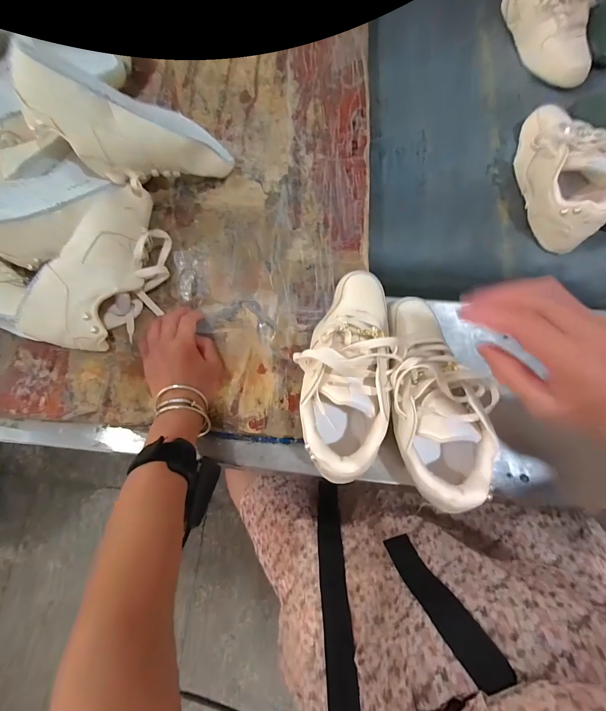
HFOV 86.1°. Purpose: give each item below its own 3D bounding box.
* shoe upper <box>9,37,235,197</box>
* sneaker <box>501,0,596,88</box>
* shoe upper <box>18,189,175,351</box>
[{"bbox_3d":[-0.210,-0.277,0.413,0.233,0.067,0.099,1,74,-37],"label":"shoe upper"},{"bbox_3d":[0.442,-0.590,0.565,0.118,0.093,0.240,-8,73,1],"label":"sneaker"},{"bbox_3d":[-0.226,-0.108,0.405,0.092,0.111,0.232,14,64,2],"label":"shoe upper"}]

